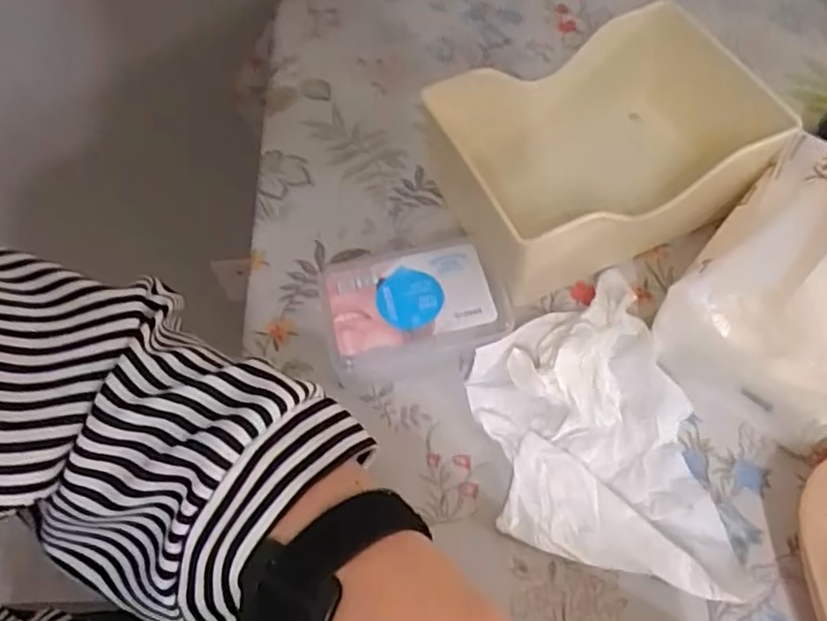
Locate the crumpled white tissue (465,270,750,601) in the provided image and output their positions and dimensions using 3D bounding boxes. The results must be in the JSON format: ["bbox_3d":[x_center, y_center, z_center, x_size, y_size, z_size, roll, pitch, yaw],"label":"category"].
[{"bbox_3d":[0.081,0.056,0.309,0.092,0.022,0.149,-10,60,-3],"label":"crumpled white tissue"}]

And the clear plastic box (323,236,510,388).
[{"bbox_3d":[0.000,-0.001,0.339,0.088,0.030,0.058,-10,60,-2],"label":"clear plastic box"}]

